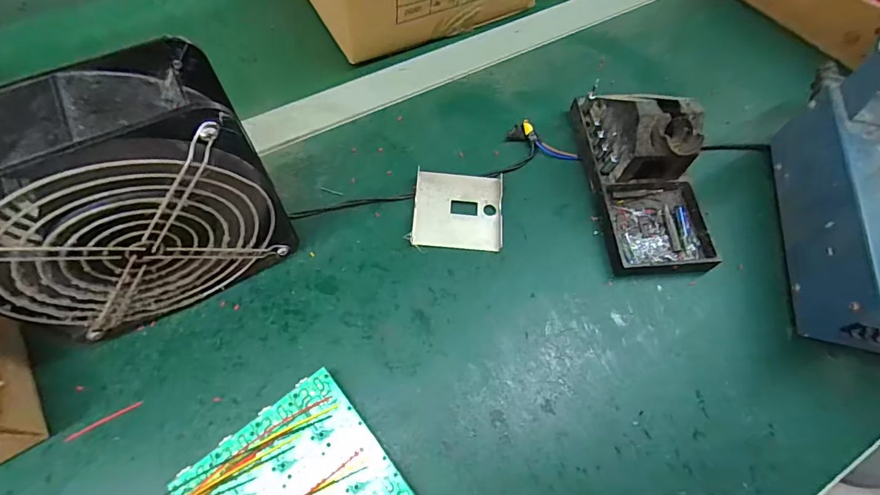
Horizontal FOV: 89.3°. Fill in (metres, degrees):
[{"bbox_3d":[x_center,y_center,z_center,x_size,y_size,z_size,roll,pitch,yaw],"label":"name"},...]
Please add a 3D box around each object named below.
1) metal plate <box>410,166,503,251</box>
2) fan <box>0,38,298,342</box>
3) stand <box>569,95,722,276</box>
[{"bbox_3d":[0.015,-0.030,0.349,0.068,0.009,0.065,4,64,-1],"label":"metal plate"},{"bbox_3d":[-0.174,-0.020,0.254,0.146,0.152,0.059,-26,68,-15],"label":"fan"},{"bbox_3d":[0.163,-0.067,0.342,0.078,0.071,0.161,-4,65,-5],"label":"stand"}]

